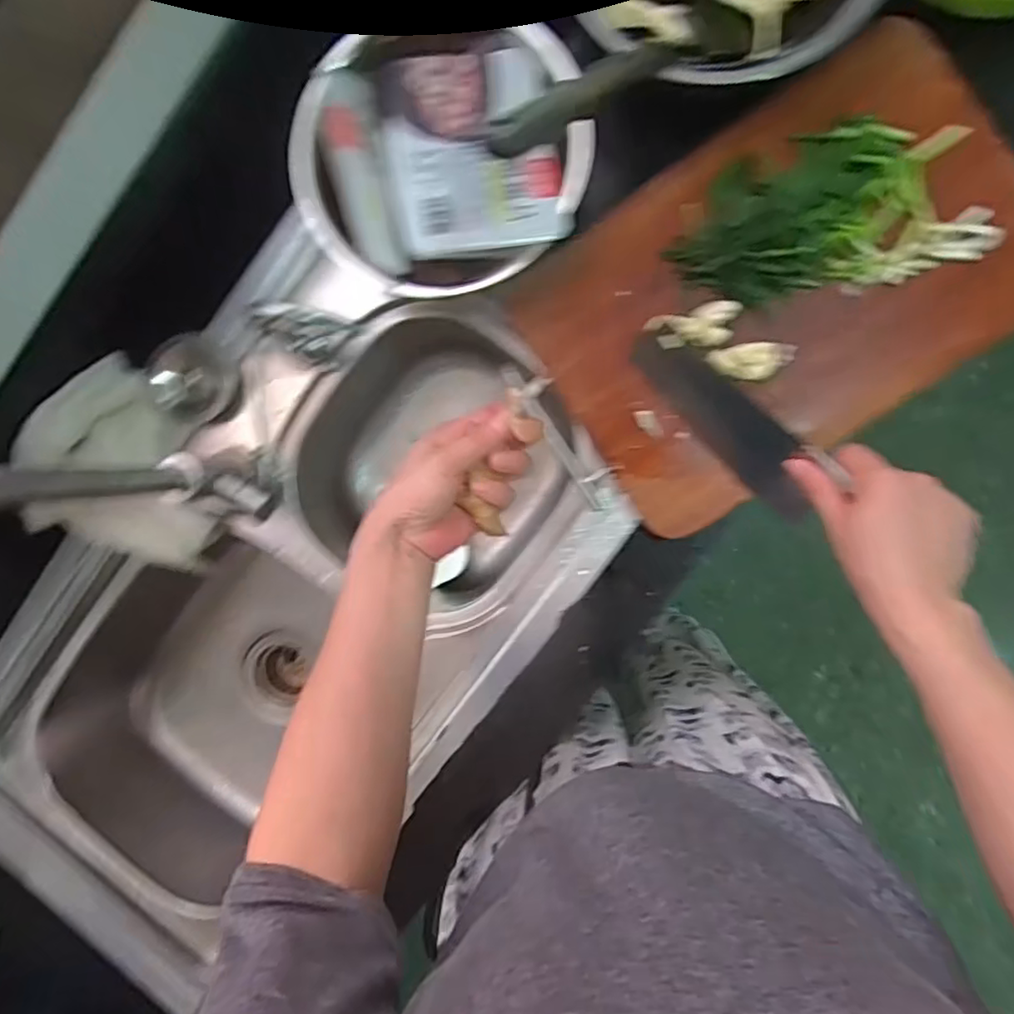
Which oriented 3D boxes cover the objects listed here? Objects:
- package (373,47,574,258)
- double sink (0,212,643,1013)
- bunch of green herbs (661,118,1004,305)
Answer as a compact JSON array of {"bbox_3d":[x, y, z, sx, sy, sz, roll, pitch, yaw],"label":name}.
[{"bbox_3d":[-0.030,-0.287,0.498,0.132,0.034,0.171,-10,91,7],"label":"package"},{"bbox_3d":[-0.242,0.132,0.714,0.442,0.207,0.750,38,96,4],"label":"double sink"},{"bbox_3d":[0.261,-0.240,0.512,0.237,0.026,0.124,-4,92,7],"label":"bunch of green herbs"}]

